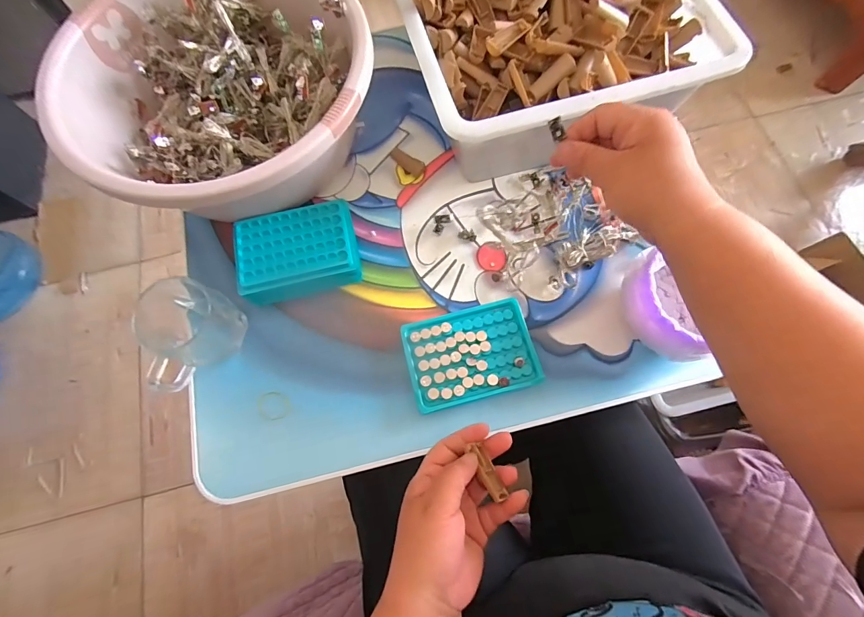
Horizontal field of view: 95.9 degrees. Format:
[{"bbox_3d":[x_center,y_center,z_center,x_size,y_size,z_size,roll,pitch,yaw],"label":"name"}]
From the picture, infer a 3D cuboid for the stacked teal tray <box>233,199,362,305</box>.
[{"bbox_3d":[-0.153,-0.065,0.449,0.130,0.032,0.096,-11,72,-2],"label":"stacked teal tray"}]

